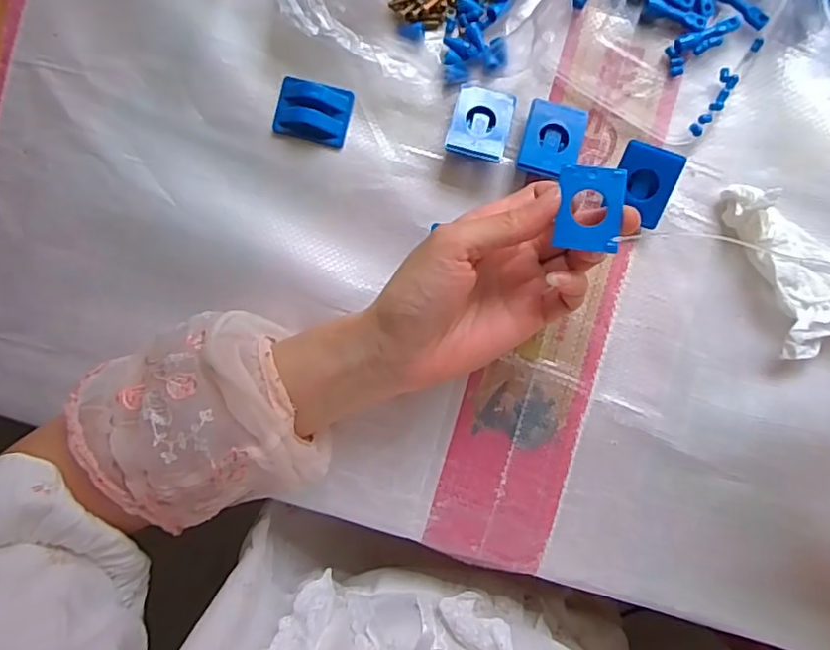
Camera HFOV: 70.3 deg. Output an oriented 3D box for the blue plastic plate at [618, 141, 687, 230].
[{"bbox_3d":[0.135,-0.081,0.345,0.036,0.007,0.044,19,116,7],"label":"blue plastic plate"}]

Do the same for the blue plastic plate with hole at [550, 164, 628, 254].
[{"bbox_3d":[0.085,-0.056,0.284,0.030,0.005,0.039,6,93,1],"label":"blue plastic plate with hole"}]

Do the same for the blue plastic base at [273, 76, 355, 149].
[{"bbox_3d":[-0.062,-0.129,0.356,0.044,0.009,0.034,15,93,1],"label":"blue plastic base"}]

